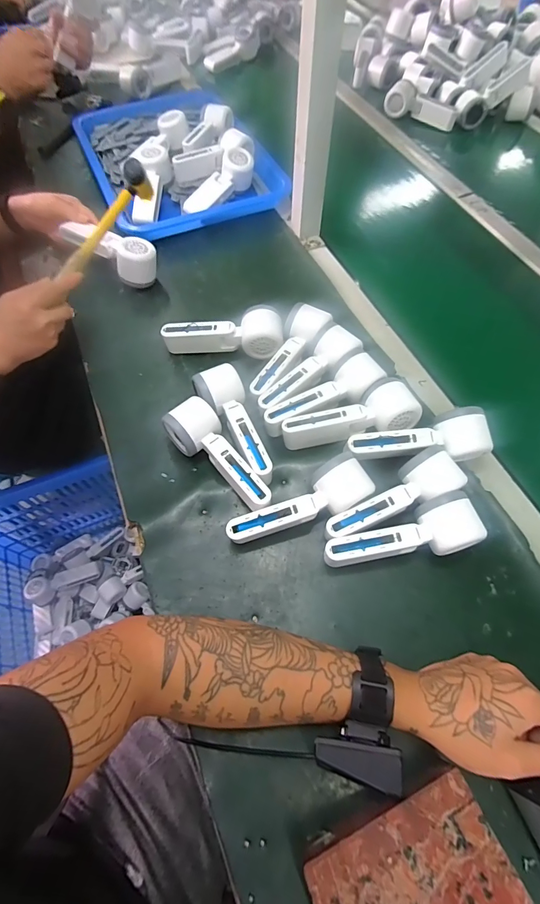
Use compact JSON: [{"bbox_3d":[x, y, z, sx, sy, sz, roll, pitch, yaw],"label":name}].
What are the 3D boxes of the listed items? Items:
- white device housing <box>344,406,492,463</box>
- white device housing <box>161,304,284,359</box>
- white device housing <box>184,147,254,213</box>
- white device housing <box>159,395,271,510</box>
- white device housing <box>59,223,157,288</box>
[{"bbox_3d":[0.176,-0.007,0.468,0.165,0.047,0.057,-12,62,-7],"label":"white device housing"},{"bbox_3d":[-0.066,-0.169,0.566,0.169,0.049,0.067,5,62,2],"label":"white device housing"},{"bbox_3d":[-0.100,-0.498,0.724,0.050,0.054,0.165,36,67,17],"label":"white device housing"},{"bbox_3d":[-0.061,0.009,0.472,0.061,0.051,0.166,-32,67,-17],"label":"white device housing"},{"bbox_3d":[-0.258,-0.330,0.640,0.160,0.063,0.062,34,66,16],"label":"white device housing"}]

